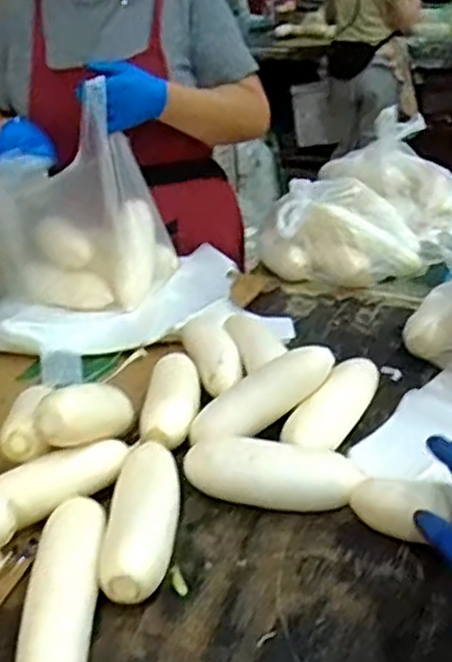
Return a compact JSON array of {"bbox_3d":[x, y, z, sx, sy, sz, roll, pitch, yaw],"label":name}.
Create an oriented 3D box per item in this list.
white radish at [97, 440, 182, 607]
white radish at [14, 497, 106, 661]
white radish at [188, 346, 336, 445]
[{"bbox_3d":[-0.082,0.184,0.679,0.065,0.063,0.172,-3,30,4],"label":"white radish"},{"bbox_3d":[-0.139,0.233,0.625,0.061,0.048,0.212,-4,30,2],"label":"white radish"},{"bbox_3d":[0.043,0.075,0.802,0.178,0.053,0.060,-30,33,0],"label":"white radish"}]

